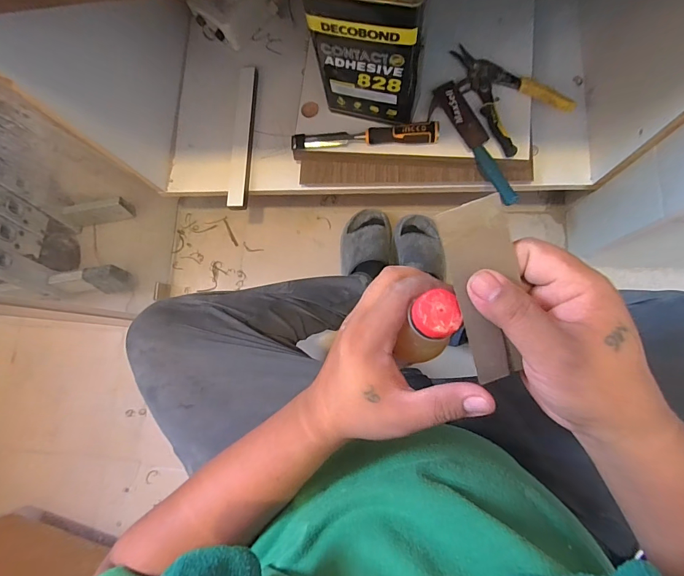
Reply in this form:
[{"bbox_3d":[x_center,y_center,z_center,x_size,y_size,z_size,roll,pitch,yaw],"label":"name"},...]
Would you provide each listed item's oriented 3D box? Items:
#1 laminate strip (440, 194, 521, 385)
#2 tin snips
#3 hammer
[{"bbox_3d":[0.091,0.003,0.222,0.038,0.004,0.111,-18,103,2],"label":"laminate strip"},{"bbox_3d":[0.280,-0.363,0.659,0.146,0.028,0.235,-40,78,-1],"label":"tin snips"},{"bbox_3d":[0.232,-0.258,0.654,0.084,0.027,0.253,-19,79,4],"label":"hammer"}]

